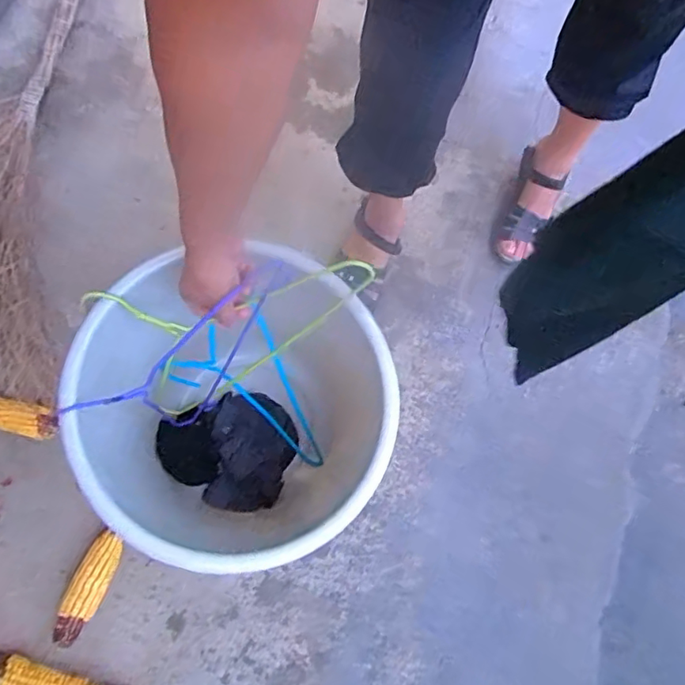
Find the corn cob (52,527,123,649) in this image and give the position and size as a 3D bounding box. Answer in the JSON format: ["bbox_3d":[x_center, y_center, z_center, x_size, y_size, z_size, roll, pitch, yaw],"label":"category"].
[{"bbox_3d":[-0.350,0.340,0.755,0.041,0.041,0.153,20,74,0],"label":"corn cob"}]

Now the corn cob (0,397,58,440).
[{"bbox_3d":[-0.476,0.107,0.793,0.121,0.038,0.046,18,72,-13],"label":"corn cob"}]

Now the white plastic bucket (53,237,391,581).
[{"bbox_3d":[-0.117,0.112,0.711,0.332,0.343,0.308,1,75,-5],"label":"white plastic bucket"}]

